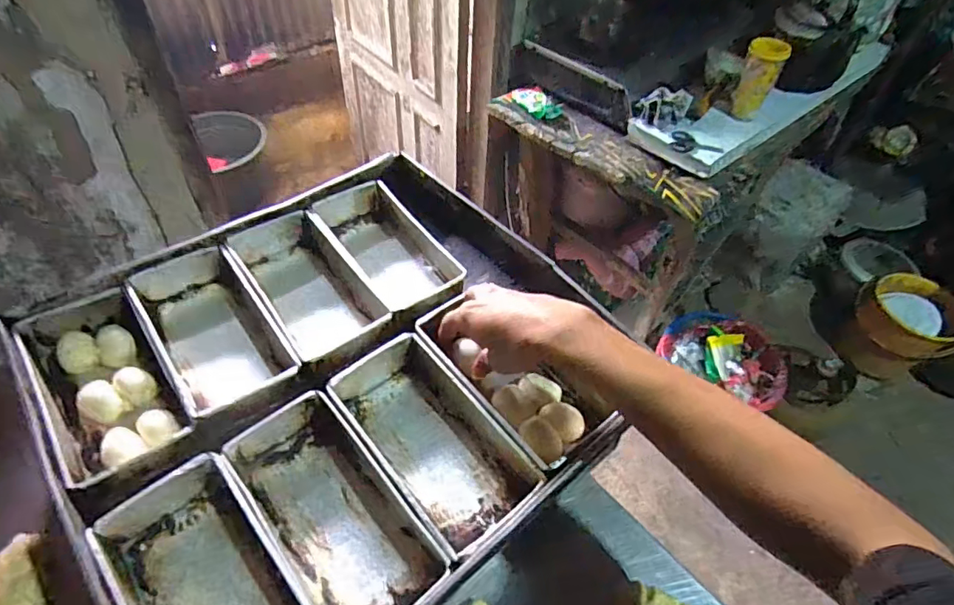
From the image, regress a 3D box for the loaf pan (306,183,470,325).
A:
[{"bbox_3d":[-0.110,-0.062,0.629,0.106,0.051,0.226,-29,55,-25],"label":"loaf pan"}]

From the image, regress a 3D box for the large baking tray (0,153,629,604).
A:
[{"bbox_3d":[-0.129,0.063,0.521,0.465,0.066,0.445,-32,56,-27],"label":"large baking tray"}]

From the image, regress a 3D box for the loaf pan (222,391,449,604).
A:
[{"bbox_3d":[-0.126,0.169,0.438,0.100,0.048,0.200,-32,56,-27],"label":"loaf pan"}]

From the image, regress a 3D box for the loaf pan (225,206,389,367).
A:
[{"bbox_3d":[-0.186,-0.015,0.584,0.108,0.054,0.204,-28,55,-25],"label":"loaf pan"}]

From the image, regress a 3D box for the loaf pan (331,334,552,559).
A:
[{"bbox_3d":[-0.049,0.118,0.488,0.114,0.054,0.200,-30,56,-26],"label":"loaf pan"}]

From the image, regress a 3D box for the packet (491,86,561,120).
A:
[{"bbox_3d":[0.137,-0.524,1.384,0.179,0.050,0.085,33,55,25],"label":"packet"}]

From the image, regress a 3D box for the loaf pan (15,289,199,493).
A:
[{"bbox_3d":[-0.343,0.076,0.491,0.110,0.054,0.208,-33,57,-27],"label":"loaf pan"}]

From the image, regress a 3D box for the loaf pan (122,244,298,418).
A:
[{"bbox_3d":[-0.266,0.027,0.540,0.099,0.051,0.205,-30,55,-25],"label":"loaf pan"}]

